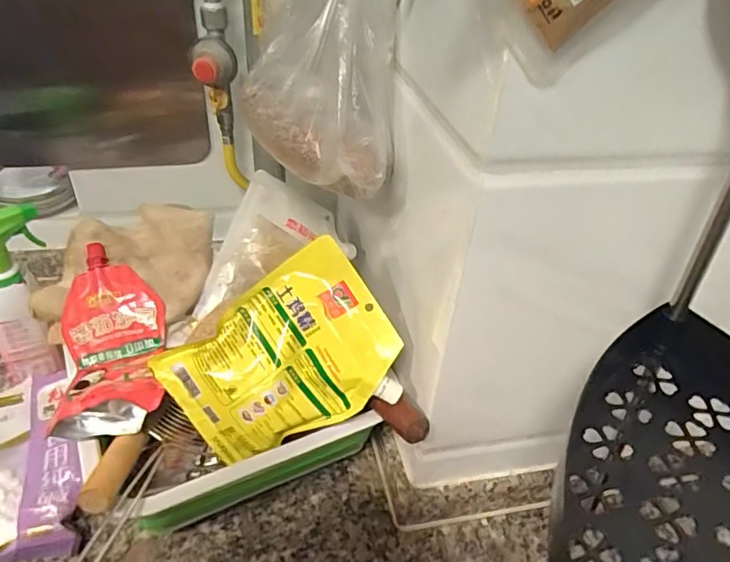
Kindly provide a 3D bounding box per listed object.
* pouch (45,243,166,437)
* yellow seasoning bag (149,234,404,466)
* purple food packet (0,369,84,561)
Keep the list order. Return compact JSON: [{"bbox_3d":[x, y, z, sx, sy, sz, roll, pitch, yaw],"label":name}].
[{"bbox_3d":[-0.254,0.058,0.534,0.100,0.074,0.181,-6,39,-14],"label":"pouch"},{"bbox_3d":[-0.075,0.078,0.495,0.201,0.028,0.145,-35,87,-2],"label":"yellow seasoning bag"},{"bbox_3d":[-0.369,0.191,0.560,0.140,0.040,0.207,-11,41,-20],"label":"purple food packet"}]

